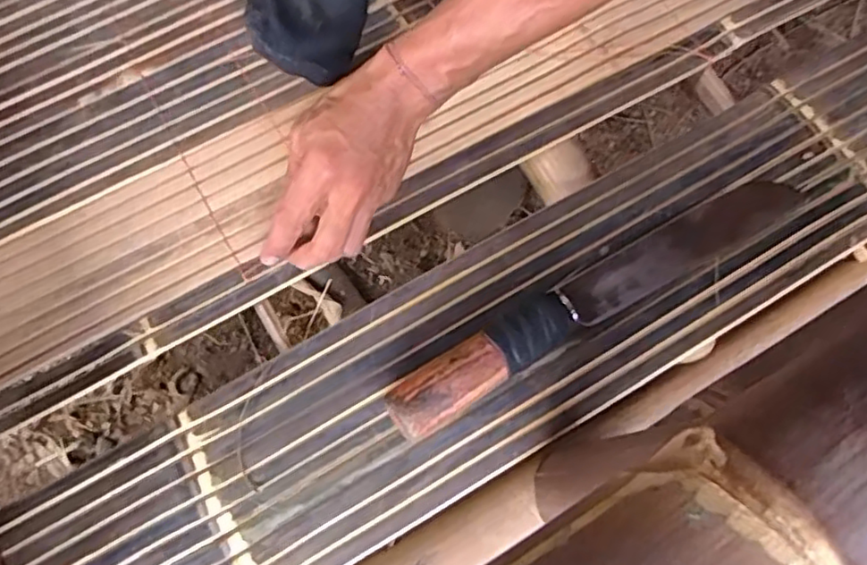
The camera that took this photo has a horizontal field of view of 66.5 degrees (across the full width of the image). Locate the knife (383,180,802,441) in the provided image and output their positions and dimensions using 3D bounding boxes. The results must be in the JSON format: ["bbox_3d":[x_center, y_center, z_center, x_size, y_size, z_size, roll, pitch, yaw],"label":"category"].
[{"bbox_3d":[0.123,0.005,0.463,0.348,0.032,0.047,-28,78,-13],"label":"knife"}]

